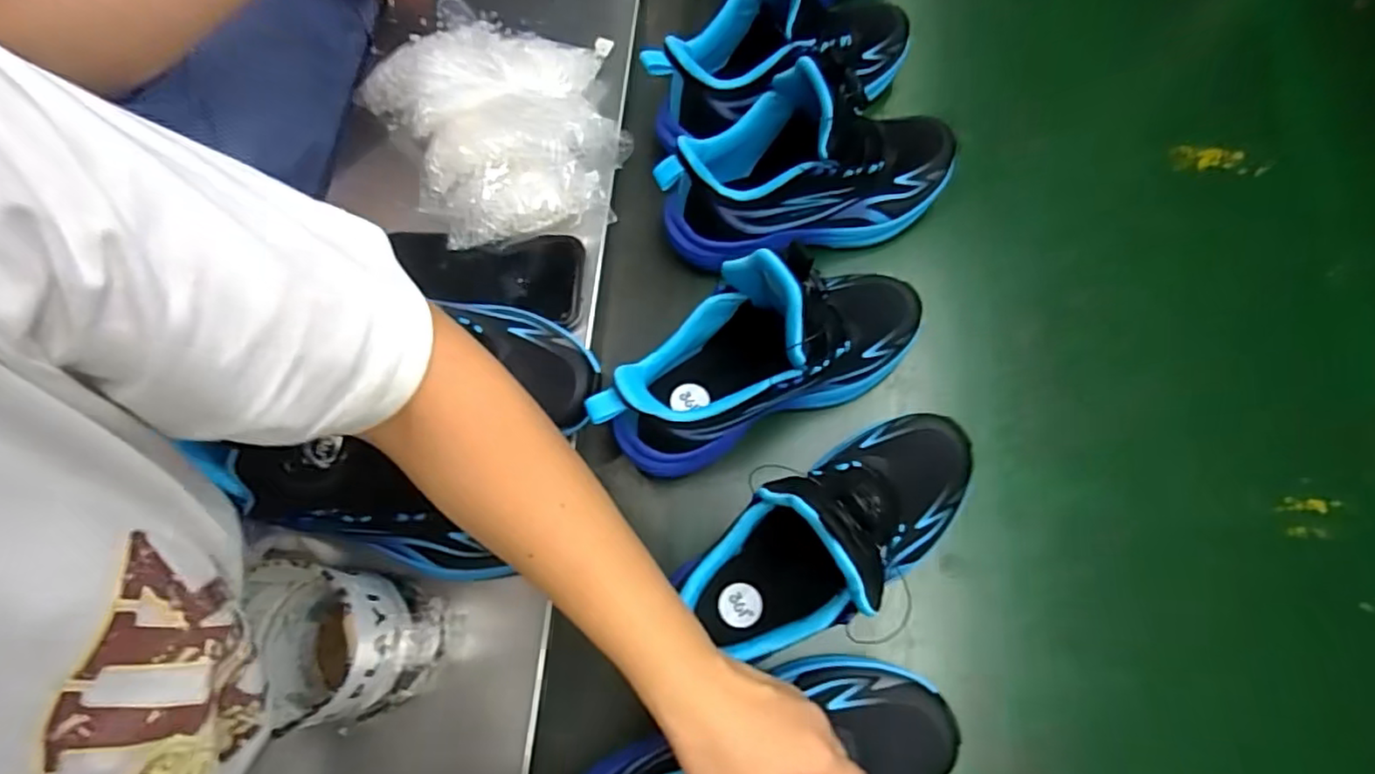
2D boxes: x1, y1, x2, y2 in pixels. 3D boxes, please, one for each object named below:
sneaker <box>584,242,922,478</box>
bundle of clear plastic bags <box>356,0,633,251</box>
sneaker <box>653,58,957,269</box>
[{"bbox_3d":[0.053,-0.024,0.430,0.241,0.139,0.091,-24,75,-9],"label":"sneaker"},{"bbox_3d":[-0.145,-0.204,0.524,0.186,0.075,0.186,0,72,-2],"label":"bundle of clear plastic bags"},{"bbox_3d":[0.097,-0.167,0.485,0.238,0.127,0.091,-10,73,-5],"label":"sneaker"}]

